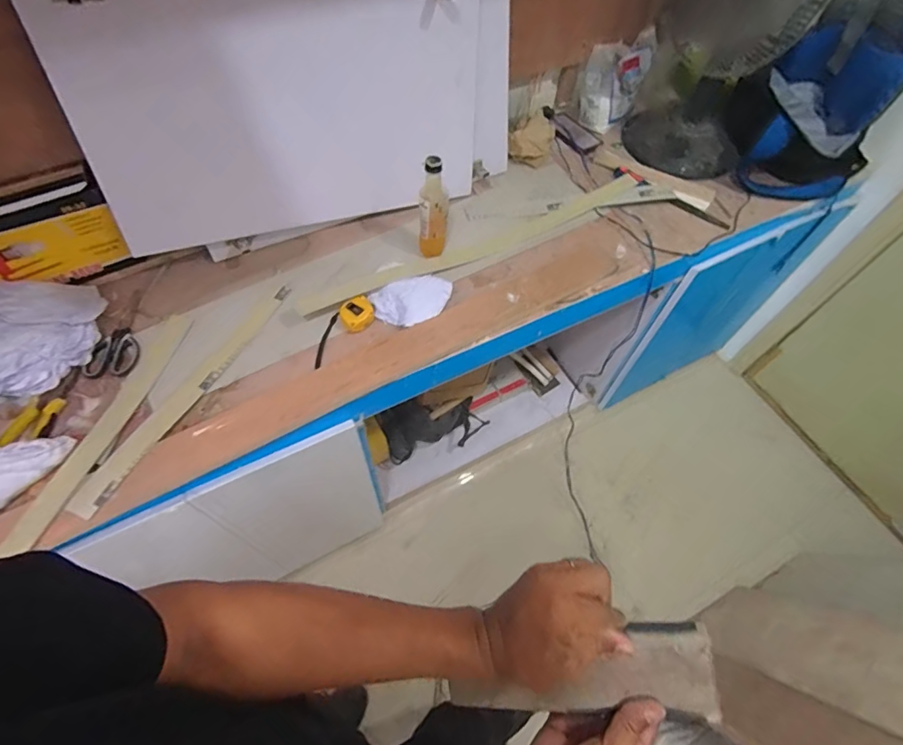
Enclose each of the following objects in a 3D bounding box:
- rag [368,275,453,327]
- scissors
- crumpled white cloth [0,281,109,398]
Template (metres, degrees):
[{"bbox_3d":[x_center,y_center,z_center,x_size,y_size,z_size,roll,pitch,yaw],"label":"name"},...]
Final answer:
[{"bbox_3d":[-0.070,-0.138,0.920,0.151,0.033,0.094,-25,63,-17],"label":"rag"},{"bbox_3d":[-0.580,-0.103,0.885,0.072,0.016,0.260,7,59,1],"label":"scissors"},{"bbox_3d":[-0.713,-0.067,0.797,0.179,0.113,0.190,-6,59,-7],"label":"crumpled white cloth"}]

